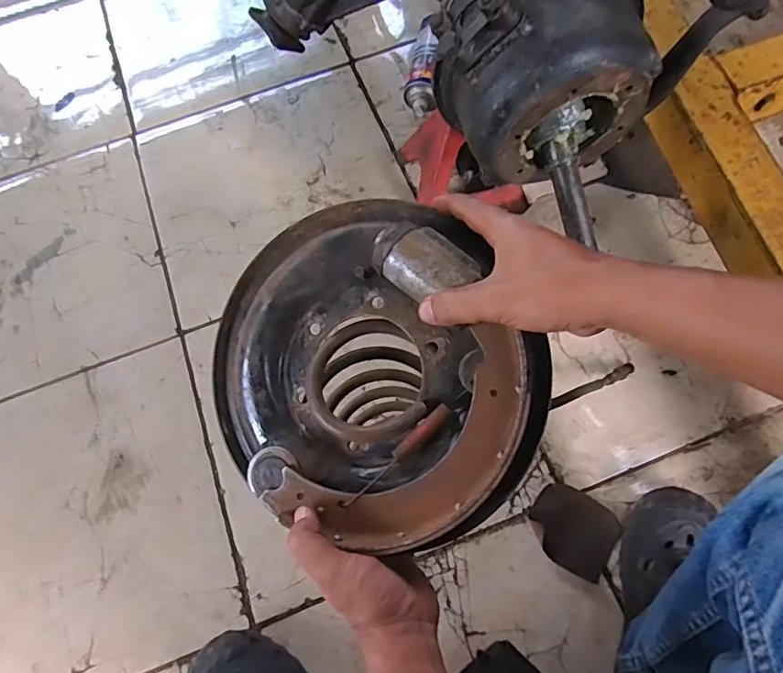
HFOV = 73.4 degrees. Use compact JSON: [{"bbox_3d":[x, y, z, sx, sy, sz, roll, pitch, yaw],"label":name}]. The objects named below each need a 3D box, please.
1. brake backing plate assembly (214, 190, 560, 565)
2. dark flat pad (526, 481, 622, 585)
[{"bbox_3d":[-0.023,0.020,0.405,0.270,0.068,0.252,11,86,21],"label":"brake backing plate assembly"},{"bbox_3d":[0.221,0.234,0.641,0.099,0.014,0.085,31,72,13],"label":"dark flat pad"}]

